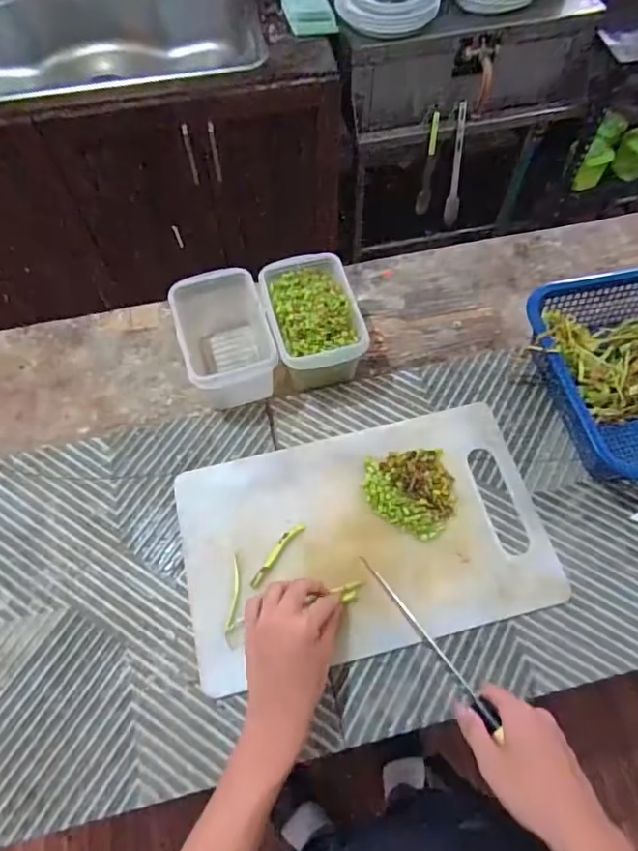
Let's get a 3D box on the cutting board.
[{"bbox_3d":[0.049,0.120,0.607,0.393,0.018,0.243,-13,66,-5],"label":"cutting board"}]

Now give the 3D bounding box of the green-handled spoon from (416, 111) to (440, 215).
[{"bbox_3d":[0.279,-0.652,1.375,0.035,0.263,0.037,10,64,7],"label":"green-handled spoon"}]

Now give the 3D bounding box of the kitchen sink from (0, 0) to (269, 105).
[{"bbox_3d":[-0.567,-0.894,1.331,0.809,0.221,0.548,-12,63,-4],"label":"kitchen sink"}]

